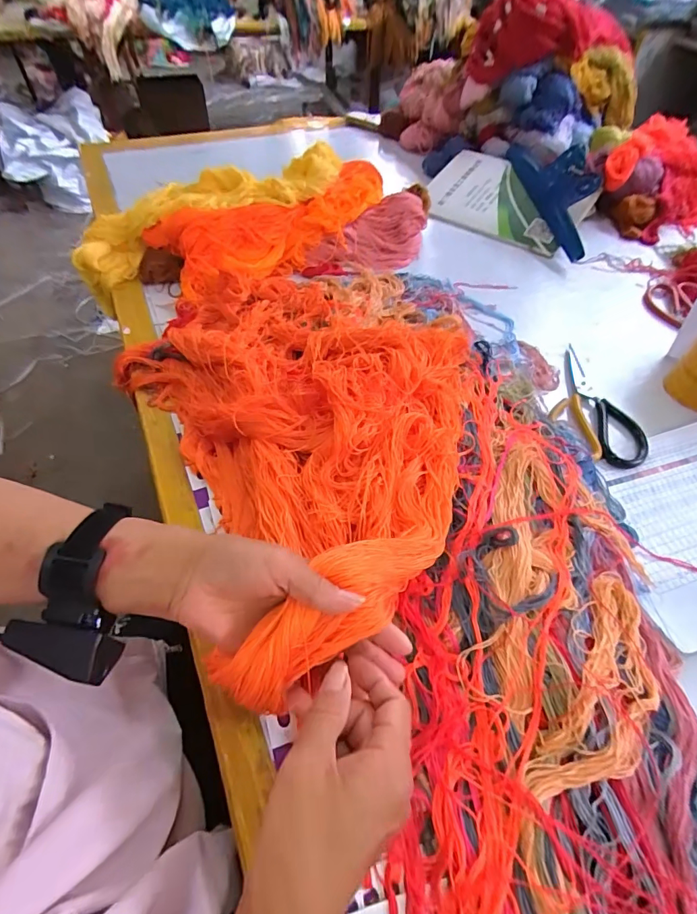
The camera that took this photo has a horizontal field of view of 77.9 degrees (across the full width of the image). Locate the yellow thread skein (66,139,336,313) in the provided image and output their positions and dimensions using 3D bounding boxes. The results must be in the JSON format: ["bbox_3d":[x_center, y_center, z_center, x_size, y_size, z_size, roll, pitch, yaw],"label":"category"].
[{"bbox_3d":[-0.215,-0.386,0.687,0.451,0.098,0.096,-23,56,-1],"label":"yellow thread skein"}]

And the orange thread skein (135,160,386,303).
[{"bbox_3d":[-0.106,-0.386,0.705,0.381,0.087,0.155,-37,62,-25],"label":"orange thread skein"}]

